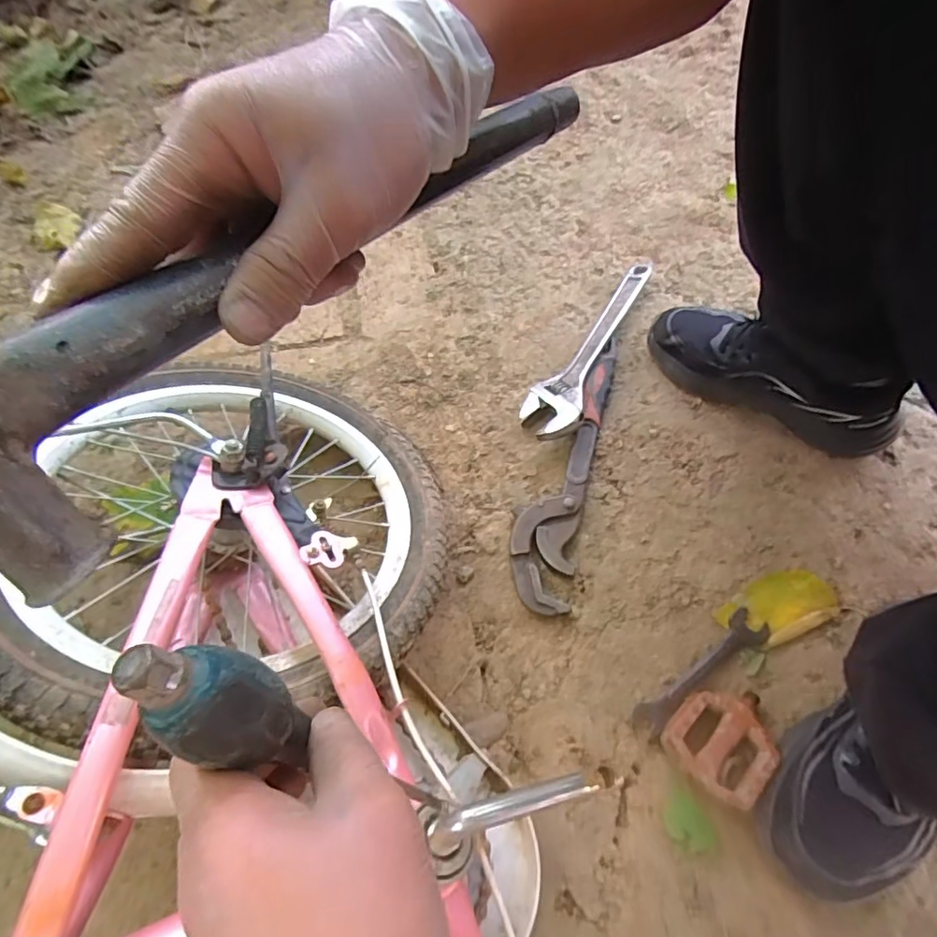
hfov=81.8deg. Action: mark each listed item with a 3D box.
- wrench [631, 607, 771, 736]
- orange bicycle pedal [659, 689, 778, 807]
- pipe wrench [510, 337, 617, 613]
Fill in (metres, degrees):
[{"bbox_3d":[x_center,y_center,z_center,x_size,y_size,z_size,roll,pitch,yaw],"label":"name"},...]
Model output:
[{"bbox_3d":[0.213,0.185,0.492,0.155,0.011,0.033,-35,68,-13],"label":"wrench"},{"bbox_3d":[0.216,0.227,0.456,0.088,0.035,0.075,-42,69,-16],"label":"orange bicycle pedal"},{"bbox_3d":[0.104,-0.010,0.582,0.064,0.026,0.326,13,66,9],"label":"pipe wrench"}]

